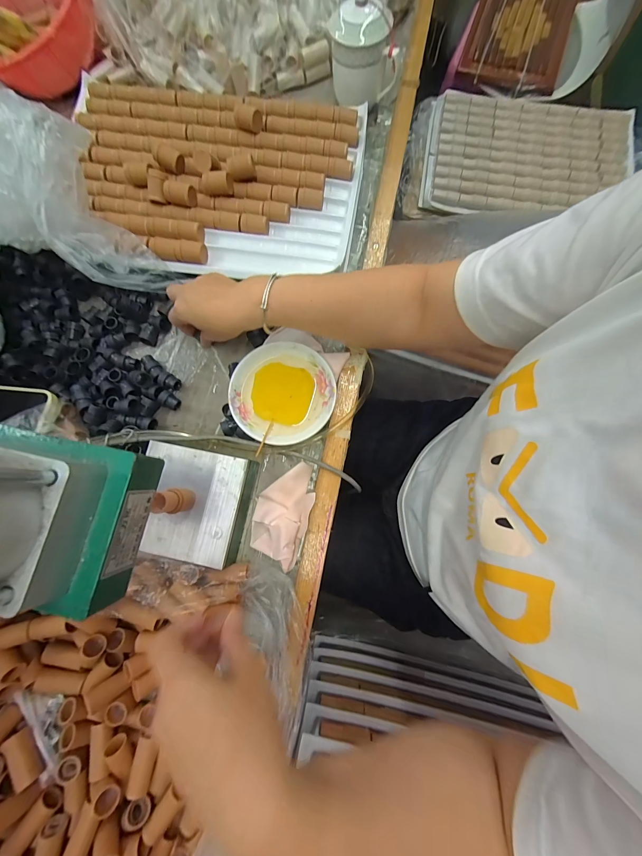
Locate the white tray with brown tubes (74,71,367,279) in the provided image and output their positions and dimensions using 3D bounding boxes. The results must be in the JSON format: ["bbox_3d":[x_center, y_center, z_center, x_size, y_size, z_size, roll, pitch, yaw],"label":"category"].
[{"bbox_3d":[-0.160,-0.357,0.429,0.422,0.047,0.304,9,80,3],"label":"white tray with brown tubes"}]

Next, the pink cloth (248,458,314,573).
[{"bbox_3d":[-0.046,0.102,0.374,0.064,0.024,0.122,16,80,4],"label":"pink cloth"}]

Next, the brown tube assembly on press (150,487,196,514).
[{"bbox_3d":[-0.151,0.076,0.321,0.024,0.056,0.024,-4,79,0],"label":"brown tube assembly on press"}]

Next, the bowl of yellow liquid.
[{"bbox_3d":[-0.049,-0.043,0.399,0.129,0.032,0.128,0,79,1],"label":"bowl of yellow liquid"}]

